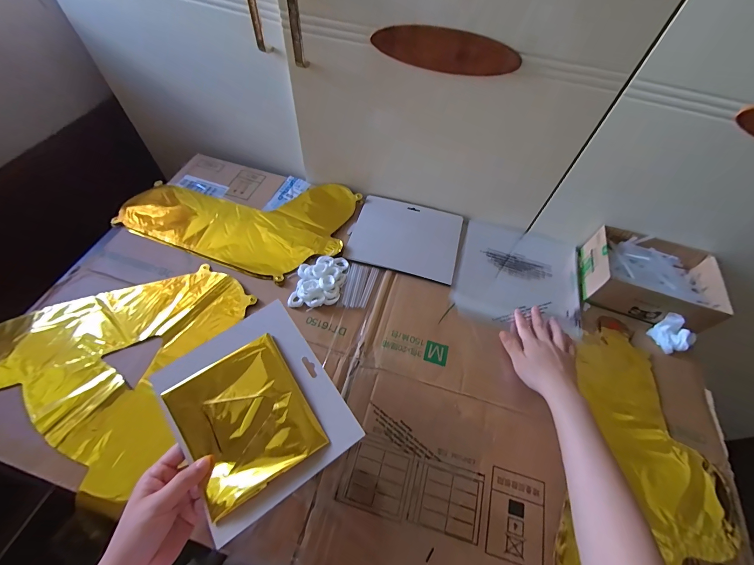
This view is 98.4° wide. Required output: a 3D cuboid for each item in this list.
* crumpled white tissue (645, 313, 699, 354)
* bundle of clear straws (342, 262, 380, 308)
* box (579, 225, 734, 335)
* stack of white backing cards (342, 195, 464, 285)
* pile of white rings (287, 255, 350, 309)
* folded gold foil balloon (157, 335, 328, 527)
[{"bbox_3d":[0.468,0.081,0.514,0.040,0.041,0.052,-22,62,-17],"label":"crumpled white tissue"},{"bbox_3d":[-0.027,0.005,0.538,0.045,0.005,0.082,11,58,3],"label":"bundle of clear straws"},{"bbox_3d":[0.462,-0.005,0.554,0.193,0.065,0.139,18,58,7],"label":"box"},{"bbox_3d":[0.054,-0.087,0.596,0.188,0.007,0.160,14,58,4],"label":"stack of white backing cards"},{"bbox_3d":[-0.092,-0.003,0.527,0.077,0.017,0.099,10,58,2],"label":"pile of white rings"},{"bbox_3d":[-0.142,0.146,0.350,0.126,0.011,0.140,-32,70,-13],"label":"folded gold foil balloon"}]

